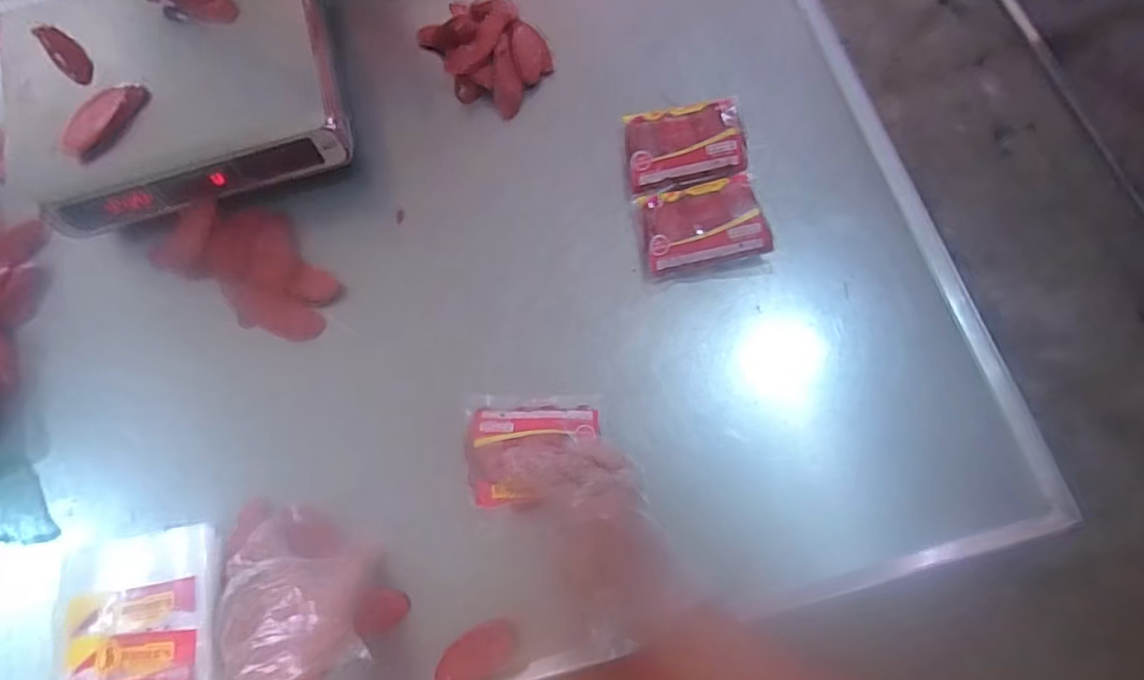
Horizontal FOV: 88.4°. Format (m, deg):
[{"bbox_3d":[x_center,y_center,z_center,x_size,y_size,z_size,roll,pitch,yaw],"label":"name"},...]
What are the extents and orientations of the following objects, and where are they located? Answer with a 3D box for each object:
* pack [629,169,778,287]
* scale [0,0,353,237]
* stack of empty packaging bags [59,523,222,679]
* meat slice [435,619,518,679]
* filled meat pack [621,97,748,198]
[{"bbox_3d":[0.142,-0.125,0.648,0.136,0.046,0.103,-9,73,2],"label":"pack"},{"bbox_3d":[-0.454,-0.282,0.688,0.343,0.120,0.245,-17,73,-1],"label":"scale"},{"bbox_3d":[-0.423,0.306,0.573,0.161,0.021,0.224,-10,73,1],"label":"stack of empty packaging bags"},{"bbox_3d":[-0.094,0.306,0.568,0.085,0.011,0.045,-34,74,-6],"label":"meat slice"},{"bbox_3d":[0.129,-0.224,0.675,0.133,0.034,0.098,-8,73,2],"label":"filled meat pack"}]

